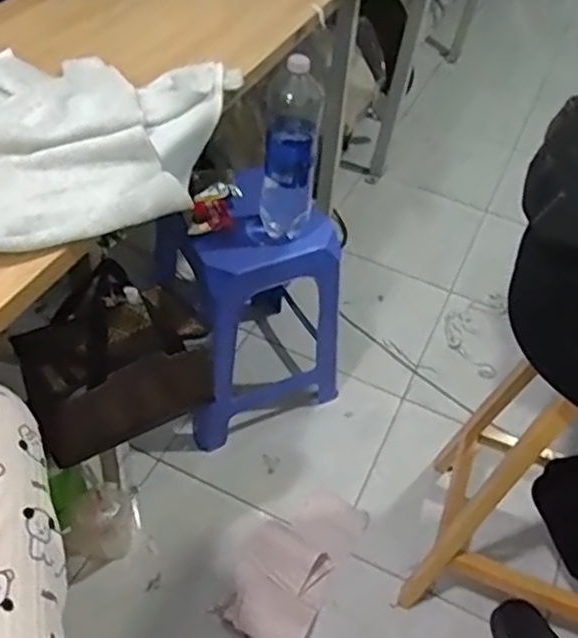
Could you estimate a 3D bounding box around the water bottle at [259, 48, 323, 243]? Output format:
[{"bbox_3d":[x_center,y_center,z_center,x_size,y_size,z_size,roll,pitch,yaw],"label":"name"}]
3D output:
[{"bbox_3d":[0.000,-0.270,1.114,0.087,0.310,0.068,7,48,0],"label":"water bottle"}]

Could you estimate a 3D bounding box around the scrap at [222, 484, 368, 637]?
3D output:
[{"bbox_3d":[0.009,0.454,1.279,0.180,0.023,0.321,26,50,16],"label":"scrap"}]

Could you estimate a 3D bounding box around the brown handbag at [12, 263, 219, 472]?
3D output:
[{"bbox_3d":[-0.216,0.045,0.847,0.222,0.209,0.125,-21,53,-23],"label":"brown handbag"}]

